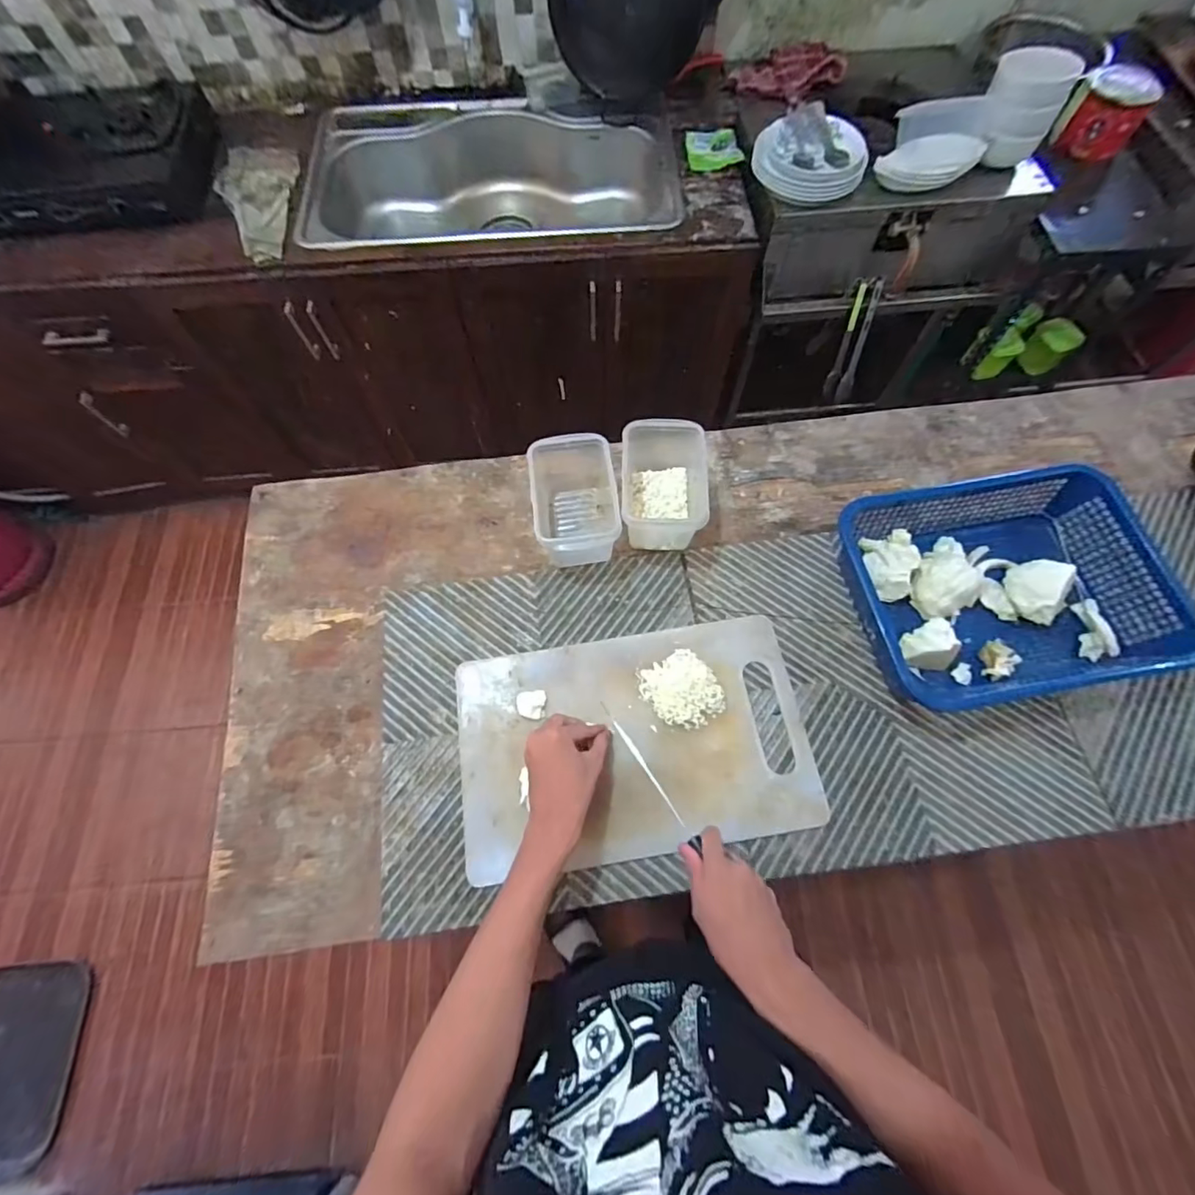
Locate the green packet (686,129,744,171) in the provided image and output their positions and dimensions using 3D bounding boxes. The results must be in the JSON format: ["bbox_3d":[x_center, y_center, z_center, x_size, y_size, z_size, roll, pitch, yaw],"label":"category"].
[{"bbox_3d":[0.257,-1.006,1.179,0.112,0.025,0.129,-2,68,1],"label":"green packet"}]

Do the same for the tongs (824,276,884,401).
[{"bbox_3d":[0.609,-0.605,1.266,0.064,0.272,0.038,3,48,3],"label":"tongs"}]

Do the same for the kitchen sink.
[{"bbox_3d":[-0.240,-0.969,1.314,0.826,0.236,0.521,-5,68,-1],"label":"kitchen sink"}]

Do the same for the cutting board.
[{"bbox_3d":[0.040,0.164,0.615,0.393,0.018,0.245,-9,70,-2],"label":"cutting board"}]

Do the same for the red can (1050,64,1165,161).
[{"bbox_3d":[1.082,-1.029,1.119,0.153,0.124,0.139,-43,73,-15],"label":"red can"}]

